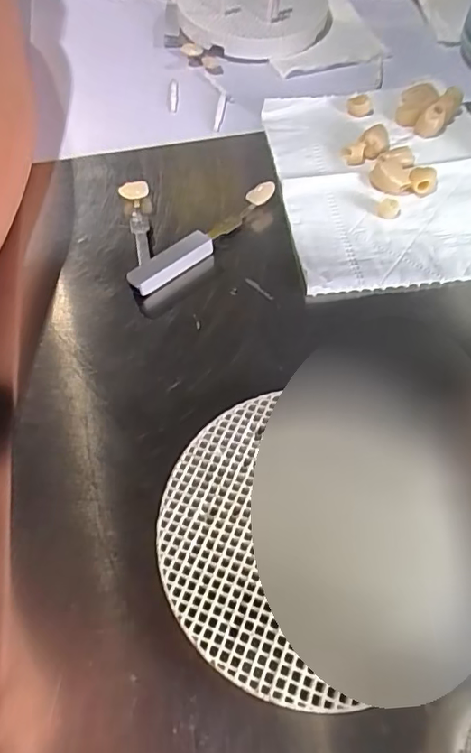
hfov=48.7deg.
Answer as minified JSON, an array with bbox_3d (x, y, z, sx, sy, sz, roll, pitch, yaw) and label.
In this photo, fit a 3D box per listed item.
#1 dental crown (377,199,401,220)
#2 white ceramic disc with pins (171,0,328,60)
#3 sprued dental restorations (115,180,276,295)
[{"bbox_3d":[0.058,-0.064,0.198,0.008,0.004,0.007,17,61,13],"label":"dental crown"},{"bbox_3d":[0.008,-0.193,0.271,0.076,0.023,0.070,-1,58,2],"label":"white ceramic disc with pins"},{"bbox_3d":[-0.024,-0.062,0.199,0.066,0.009,0.046,-41,65,-20],"label":"sprued dental restorations"}]

